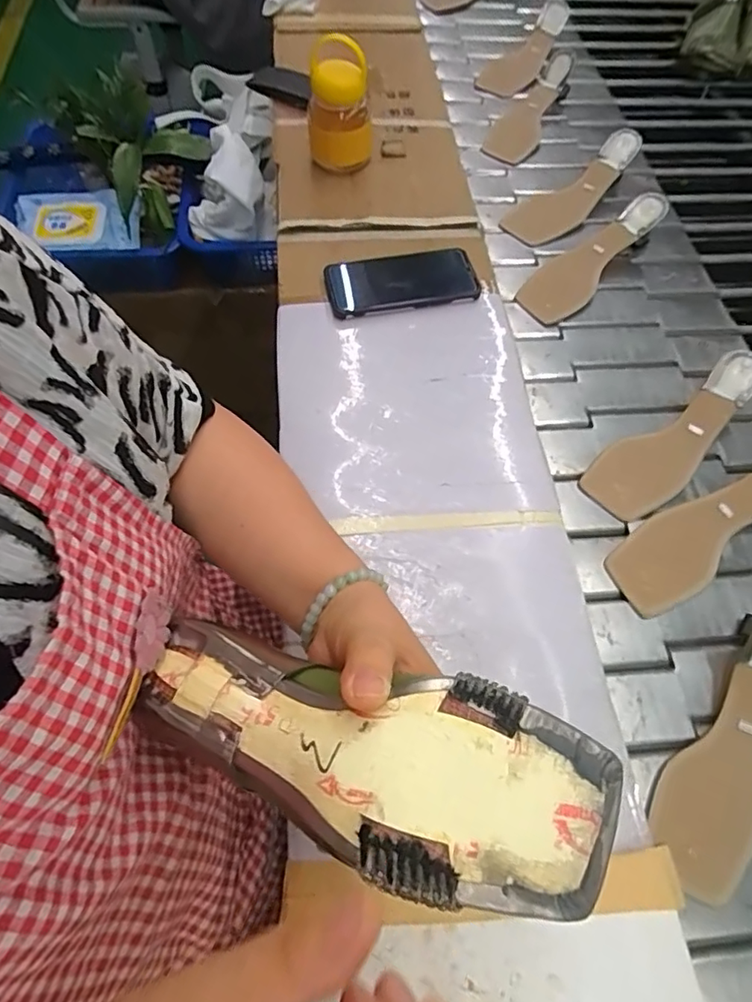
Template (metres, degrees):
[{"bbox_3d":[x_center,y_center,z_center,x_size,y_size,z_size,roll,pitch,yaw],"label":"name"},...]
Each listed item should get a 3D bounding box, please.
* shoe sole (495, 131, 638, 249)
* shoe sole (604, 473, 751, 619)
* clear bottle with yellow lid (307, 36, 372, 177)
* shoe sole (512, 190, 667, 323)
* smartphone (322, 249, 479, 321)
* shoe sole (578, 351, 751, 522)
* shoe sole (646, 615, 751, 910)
[{"bbox_3d":[0.266,-0.417,0.741,0.225,0.030,0.079,-40,71,-1],"label":"shoe sole"},{"bbox_3d":[0.318,0.023,0.512,0.224,0.024,0.070,-34,69,-3],"label":"shoe sole"},{"bbox_3d":[-0.044,-0.468,0.658,0.070,0.115,0.084,-3,62,-8],"label":"clear bottle with yellow lid"},{"bbox_3d":[0.264,-0.298,0.672,0.218,0.025,0.075,-43,72,-3],"label":"shoe sole"},{"bbox_3d":[0.030,-0.238,0.602,0.167,0.017,0.075,-9,63,-11],"label":"smartphone"},{"bbox_3d":[0.308,-0.067,0.557,0.226,0.021,0.072,-42,72,-6],"label":"shoe sole"},{"bbox_3d":[0.280,0.187,0.417,0.065,0.062,0.214,29,62,10],"label":"shoe sole"}]

